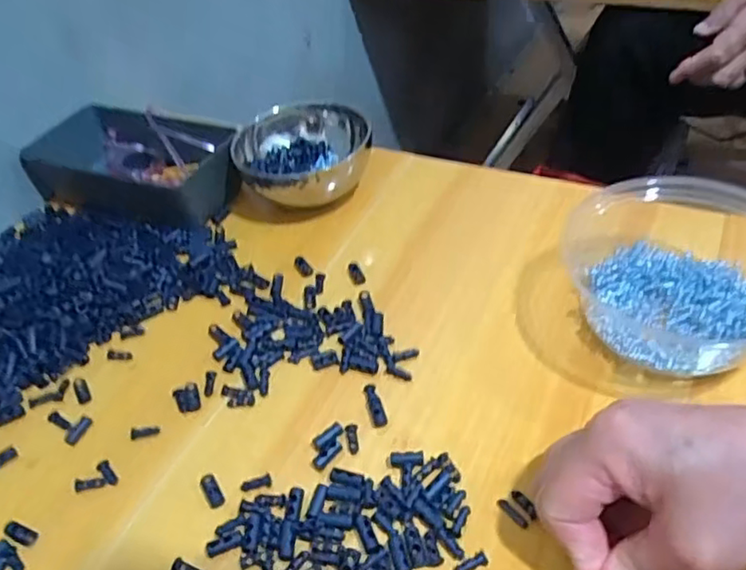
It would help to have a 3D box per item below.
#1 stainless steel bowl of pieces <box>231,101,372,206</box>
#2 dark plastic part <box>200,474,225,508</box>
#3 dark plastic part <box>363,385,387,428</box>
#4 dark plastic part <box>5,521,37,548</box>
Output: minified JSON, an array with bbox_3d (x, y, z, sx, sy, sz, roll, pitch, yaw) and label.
[{"bbox_3d":[-0.057,-0.102,0.518,0.086,0.059,0.107,28,55,30],"label":"stainless steel bowl of pieces"},{"bbox_3d":[-0.088,0.113,0.347,0.009,0.004,0.021,-28,48,-19],"label":"dark plastic part"},{"bbox_3d":[0.001,0.071,0.374,0.008,0.005,0.029,-14,45,-6],"label":"dark plastic part"},{"bbox_3d":[-0.190,0.134,0.342,0.019,0.004,0.009,17,50,23],"label":"dark plastic part"}]

